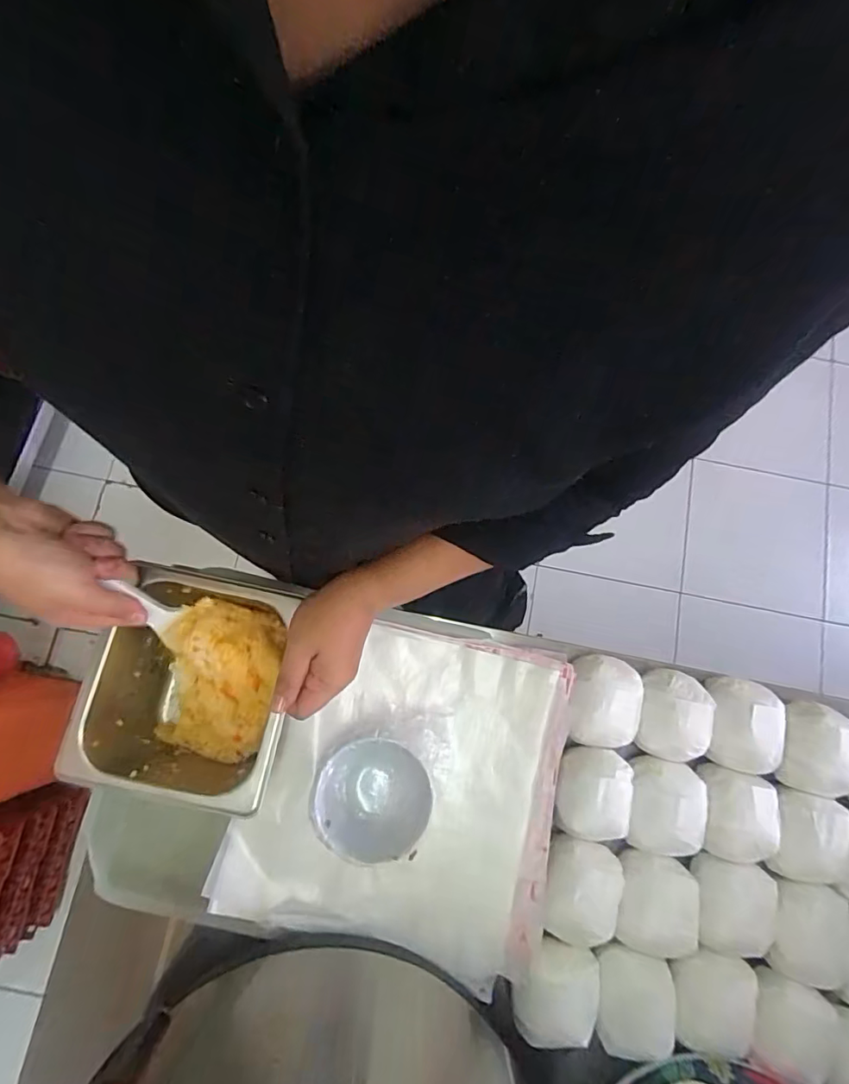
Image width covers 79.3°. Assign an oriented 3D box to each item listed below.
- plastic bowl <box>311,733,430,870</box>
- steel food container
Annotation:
[{"bbox_3d":[-0.045,0.223,0.454,0.098,0.051,0.095,0,79,-1],"label":"plastic bowl"},{"bbox_3d":[-0.195,0.121,0.449,0.135,0.094,0.162,4,76,0],"label":"steel food container"}]

